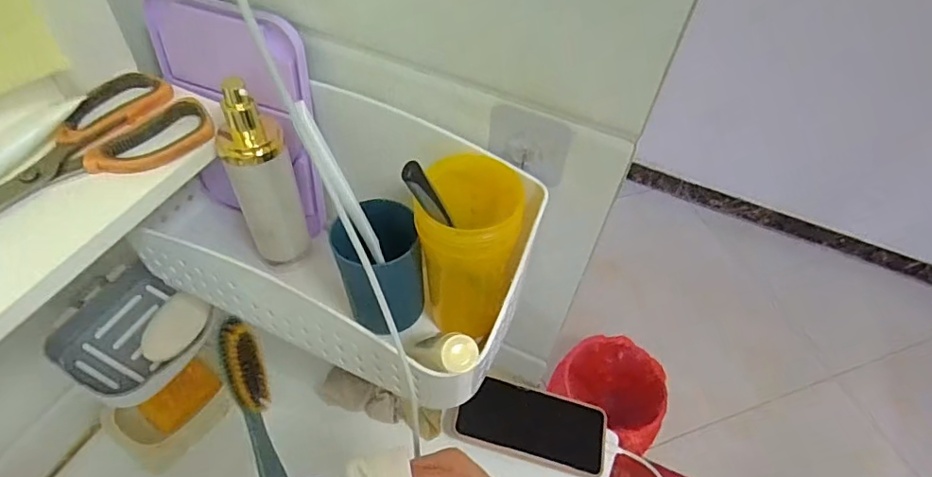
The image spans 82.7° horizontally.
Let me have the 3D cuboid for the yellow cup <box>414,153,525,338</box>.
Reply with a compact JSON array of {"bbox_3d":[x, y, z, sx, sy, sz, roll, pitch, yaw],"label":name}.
[{"bbox_3d":[0.000,0.005,0.391,0.071,0.121,0.082,1,51,-3],"label":"yellow cup"}]

